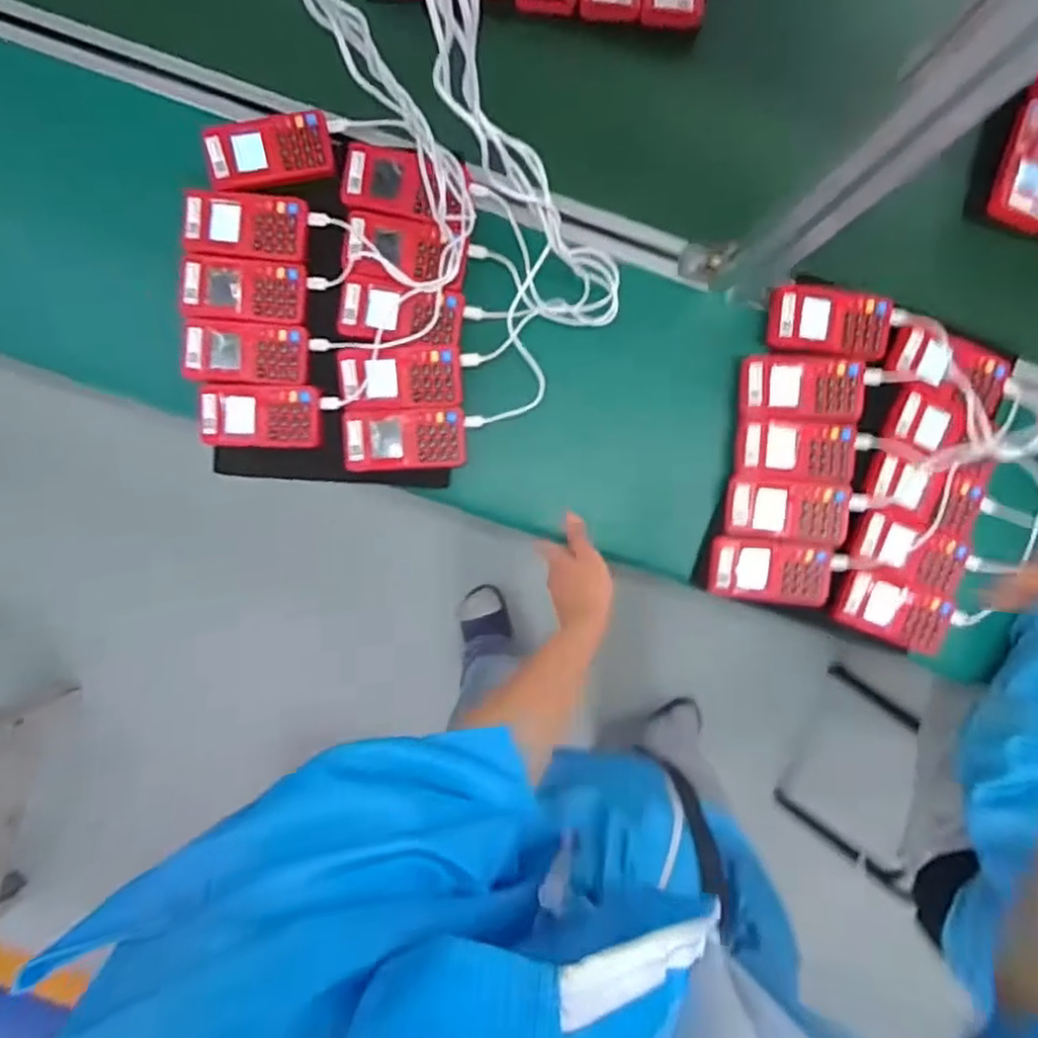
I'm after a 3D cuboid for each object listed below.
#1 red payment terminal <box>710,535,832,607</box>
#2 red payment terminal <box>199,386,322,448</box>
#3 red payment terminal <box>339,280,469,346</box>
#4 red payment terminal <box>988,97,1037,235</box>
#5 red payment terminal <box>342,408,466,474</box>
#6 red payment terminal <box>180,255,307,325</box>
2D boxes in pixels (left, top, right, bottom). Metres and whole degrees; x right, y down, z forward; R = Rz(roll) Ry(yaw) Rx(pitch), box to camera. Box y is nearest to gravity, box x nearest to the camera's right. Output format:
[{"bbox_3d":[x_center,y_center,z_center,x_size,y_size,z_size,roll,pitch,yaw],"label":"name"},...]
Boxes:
[{"bbox_3d":[0.265,0.055,0.713,0.126,0.014,0.063,7,92,-2],"label":"red payment terminal"},{"bbox_3d":[-0.261,-0.104,0.682,0.119,0.014,0.062,-1,92,-2],"label":"red payment terminal"},{"bbox_3d":[-0.120,-0.209,0.695,0.123,0.021,0.058,5,92,-2],"label":"red payment terminal"},{"bbox_3d":[0.543,-0.375,0.709,0.067,0.021,0.138,21,91,-2],"label":"red payment terminal"},{"bbox_3d":[-0.118,-0.083,0.702,0.122,0.018,0.063,-3,92,-2],"label":"red payment terminal"},{"bbox_3d":[-0.282,-0.232,0.691,0.119,0.026,0.063,4,92,-2],"label":"red payment terminal"}]

